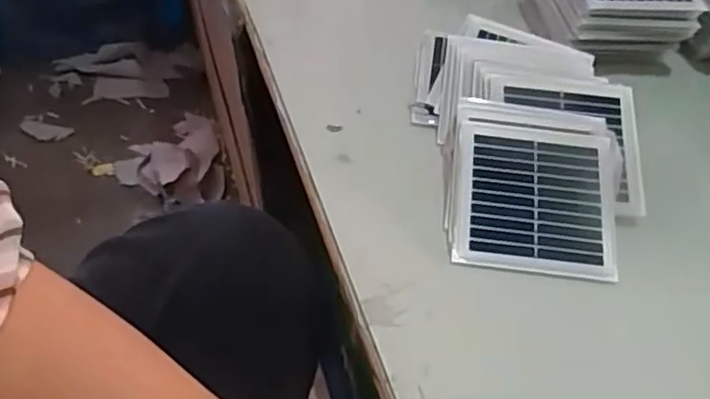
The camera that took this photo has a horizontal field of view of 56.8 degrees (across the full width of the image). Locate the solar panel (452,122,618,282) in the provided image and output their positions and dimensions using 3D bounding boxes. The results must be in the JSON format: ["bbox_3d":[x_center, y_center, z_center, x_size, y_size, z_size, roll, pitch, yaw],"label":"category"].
[{"bbox_3d":[0.110,-0.001,0.399,0.095,0.005,0.096,7,64,1],"label":"solar panel"}]

